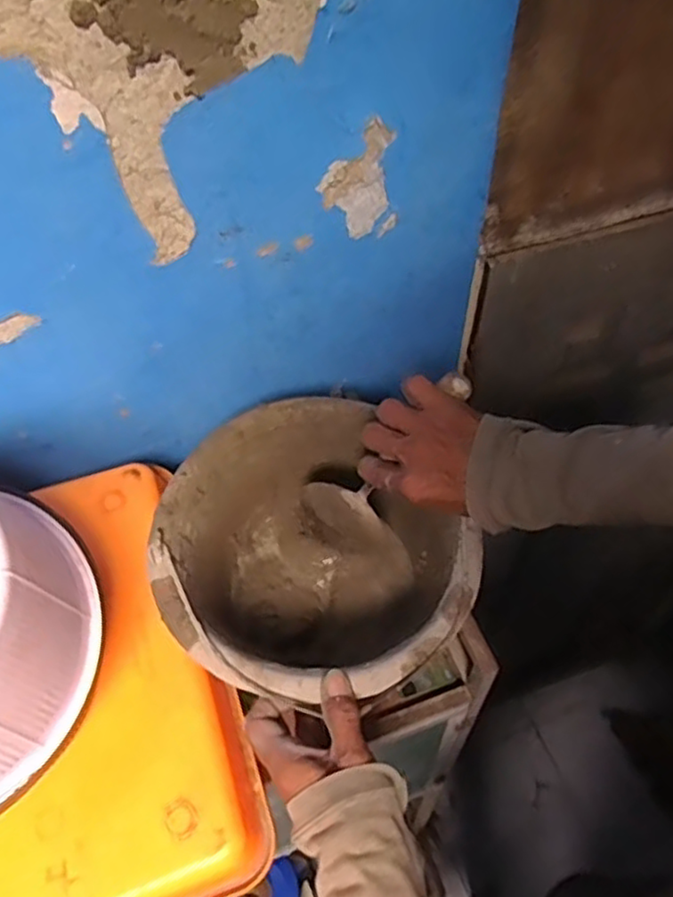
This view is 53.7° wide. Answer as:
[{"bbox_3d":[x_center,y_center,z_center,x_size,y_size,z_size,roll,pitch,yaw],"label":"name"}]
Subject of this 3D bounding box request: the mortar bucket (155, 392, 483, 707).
[{"bbox_3d":[-0.021,0.102,0.558,0.230,0.136,0.242,-1,53,1],"label":"mortar bucket"}]

